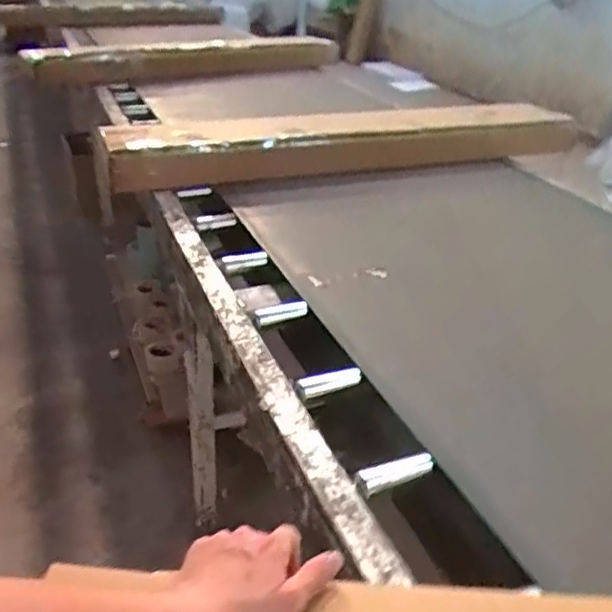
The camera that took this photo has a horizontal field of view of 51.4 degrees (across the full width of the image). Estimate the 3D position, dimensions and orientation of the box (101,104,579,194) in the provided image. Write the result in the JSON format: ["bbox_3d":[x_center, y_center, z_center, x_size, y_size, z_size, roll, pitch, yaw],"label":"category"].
[{"bbox_3d":[0.167,-0.445,1.688,1.288,0.123,0.243,-11,33,-21],"label":"box"}]

